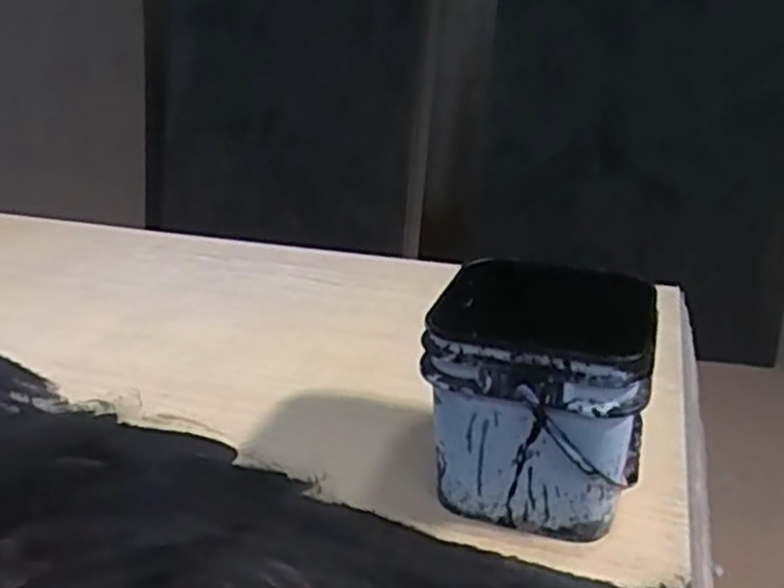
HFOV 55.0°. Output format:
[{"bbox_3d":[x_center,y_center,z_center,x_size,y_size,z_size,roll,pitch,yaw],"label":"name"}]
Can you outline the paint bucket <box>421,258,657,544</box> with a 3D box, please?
[{"bbox_3d":[0.146,0.109,0.755,0.205,0.194,0.171,8,25,18],"label":"paint bucket"}]

